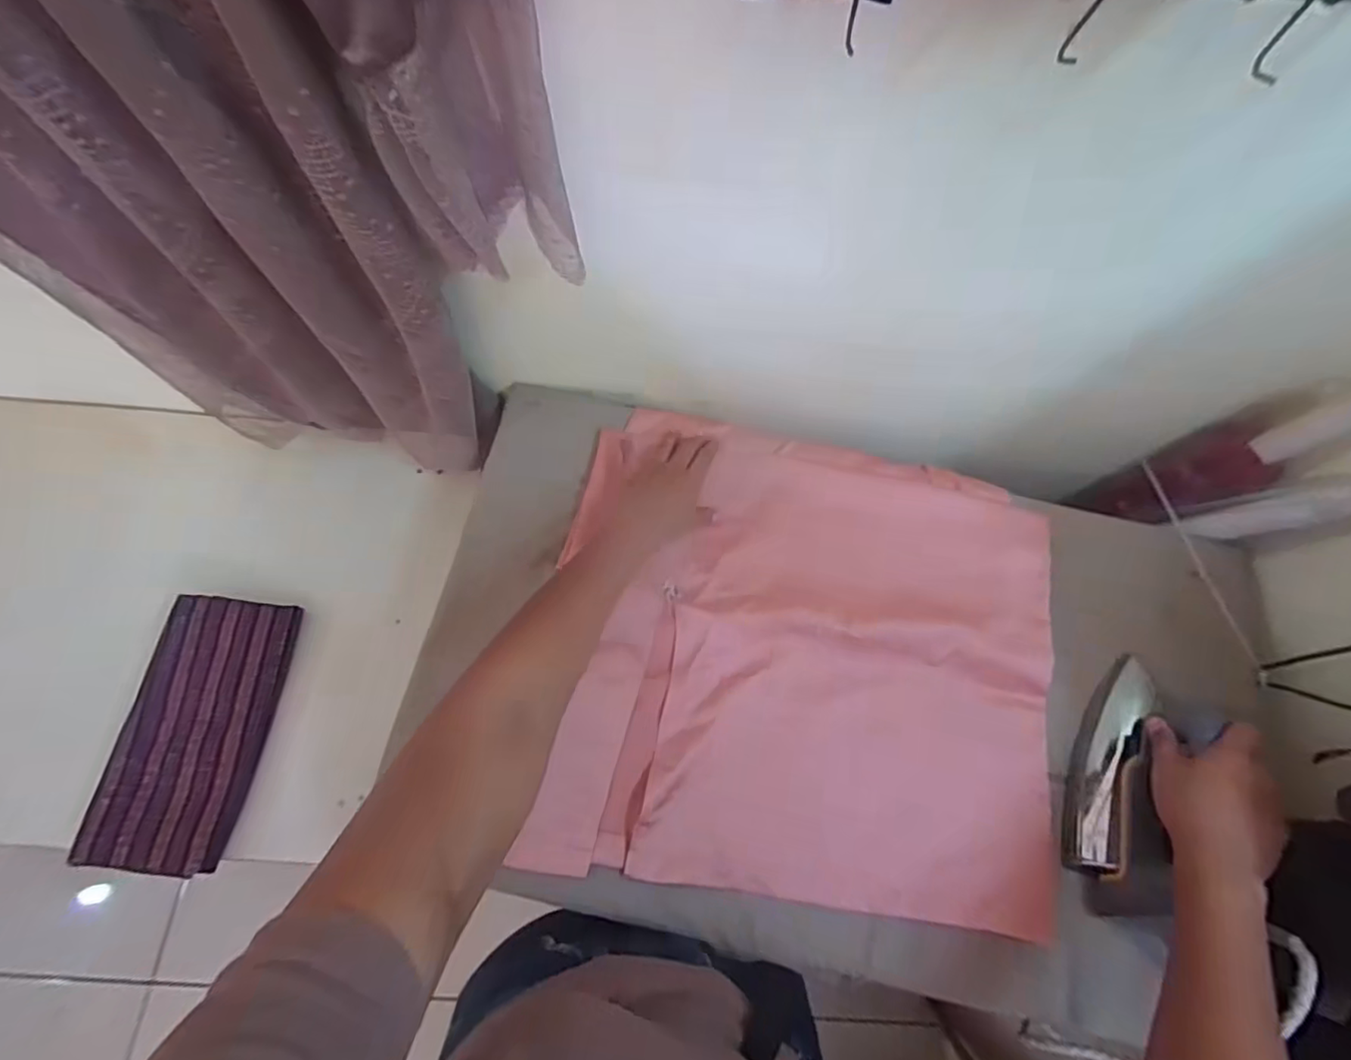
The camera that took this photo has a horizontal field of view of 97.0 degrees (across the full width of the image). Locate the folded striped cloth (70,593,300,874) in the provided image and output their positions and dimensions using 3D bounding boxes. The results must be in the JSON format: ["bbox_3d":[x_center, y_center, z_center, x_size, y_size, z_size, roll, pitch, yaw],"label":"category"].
[{"bbox_3d":[-0.506,0.206,0.632,0.140,0.034,0.264,9,69,0],"label":"folded striped cloth"}]

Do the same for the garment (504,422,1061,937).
[{"bbox_3d":[0.125,0.102,0.573,0.449,0.025,0.437,7,67,3],"label":"garment"}]

